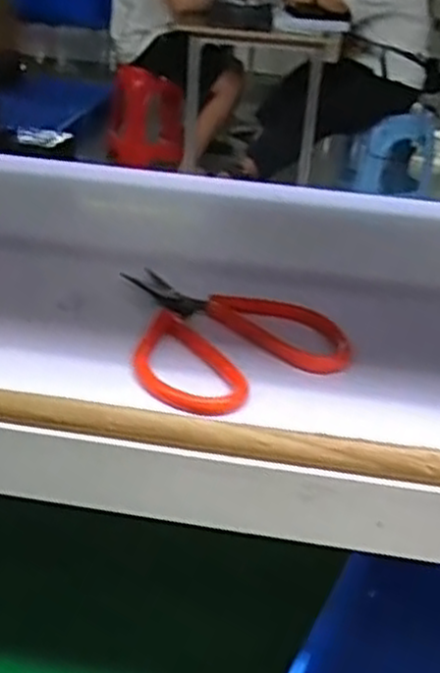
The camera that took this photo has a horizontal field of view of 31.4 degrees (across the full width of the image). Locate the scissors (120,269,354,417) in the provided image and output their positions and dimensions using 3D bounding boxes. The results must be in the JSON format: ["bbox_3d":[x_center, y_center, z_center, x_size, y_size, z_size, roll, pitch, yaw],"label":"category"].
[{"bbox_3d":[-0.009,-0.004,0.373,0.090,0.024,0.115,-13,28,-36],"label":"scissors"}]

